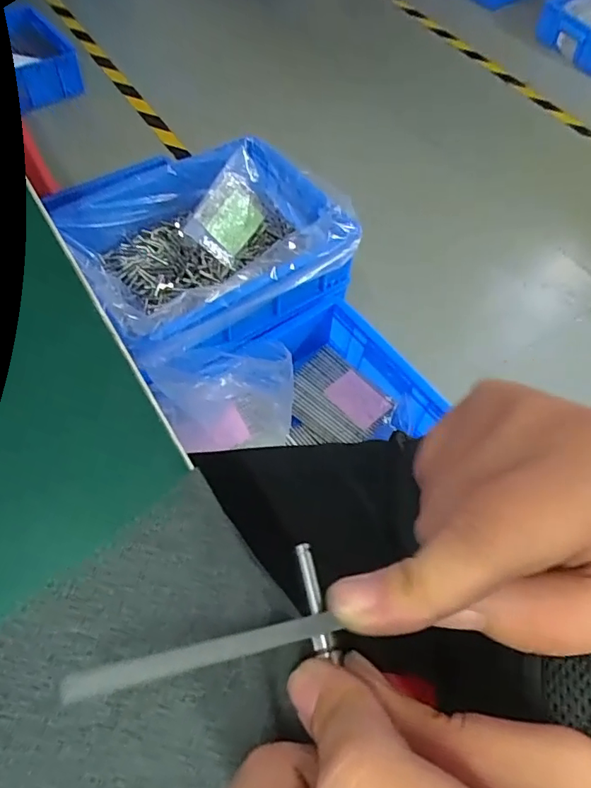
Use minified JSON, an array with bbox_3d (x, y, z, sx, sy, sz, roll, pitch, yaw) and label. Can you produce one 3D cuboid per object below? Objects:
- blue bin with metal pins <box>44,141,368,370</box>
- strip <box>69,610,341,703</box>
[{"bbox_3d":[-0.143,-0.229,0.853,0.393,0.120,0.310,-32,65,-21],"label":"blue bin with metal pins"},{"bbox_3d":[-0.019,0.059,0.124,0.062,0.004,0.005,-4,57,-23],"label":"strip"}]

